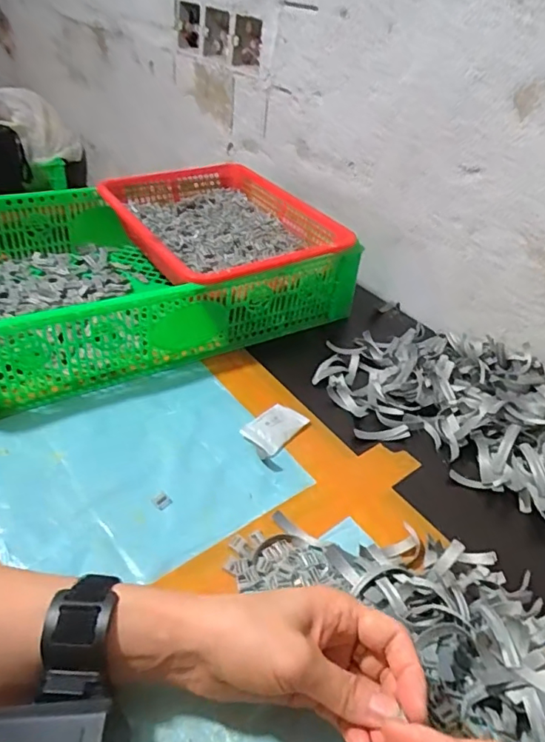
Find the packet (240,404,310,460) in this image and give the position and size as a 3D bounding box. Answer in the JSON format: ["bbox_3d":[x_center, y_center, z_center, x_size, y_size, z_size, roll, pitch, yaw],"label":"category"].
[{"bbox_3d":[0.002,0.056,0.506,0.040,0.011,0.074,28,42,25],"label":"packet"}]

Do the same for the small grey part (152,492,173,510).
[{"bbox_3d":[-0.091,0.106,0.427,0.014,0.004,0.013,31,43,28],"label":"small grey part"}]

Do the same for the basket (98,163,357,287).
[{"bbox_3d":[-0.069,-0.185,0.677,0.240,0.075,0.312,-17,44,-29],"label":"basket"}]

